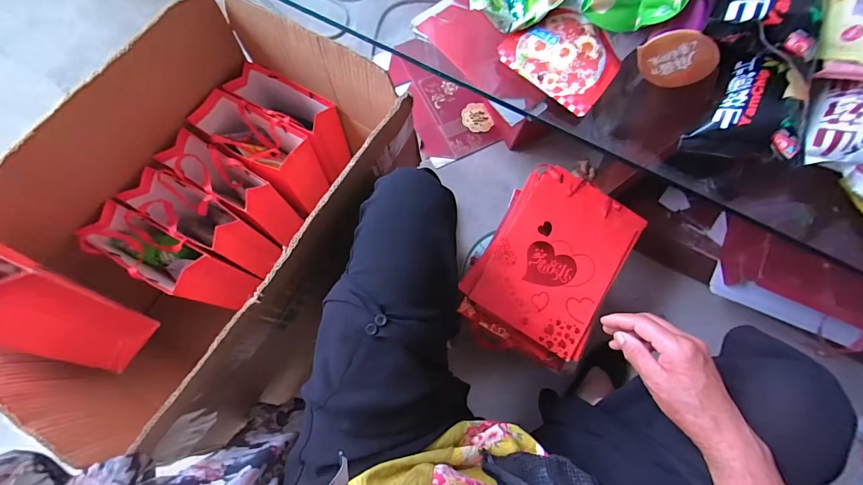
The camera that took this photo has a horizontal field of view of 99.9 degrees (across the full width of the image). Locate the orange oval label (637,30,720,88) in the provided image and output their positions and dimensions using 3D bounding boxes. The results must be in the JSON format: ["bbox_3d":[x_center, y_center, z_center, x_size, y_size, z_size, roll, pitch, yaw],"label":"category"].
[{"bbox_3d":[0.260,-0.195,0.384,0.072,0.062,0.012,27,75,7],"label":"orange oval label"}]

